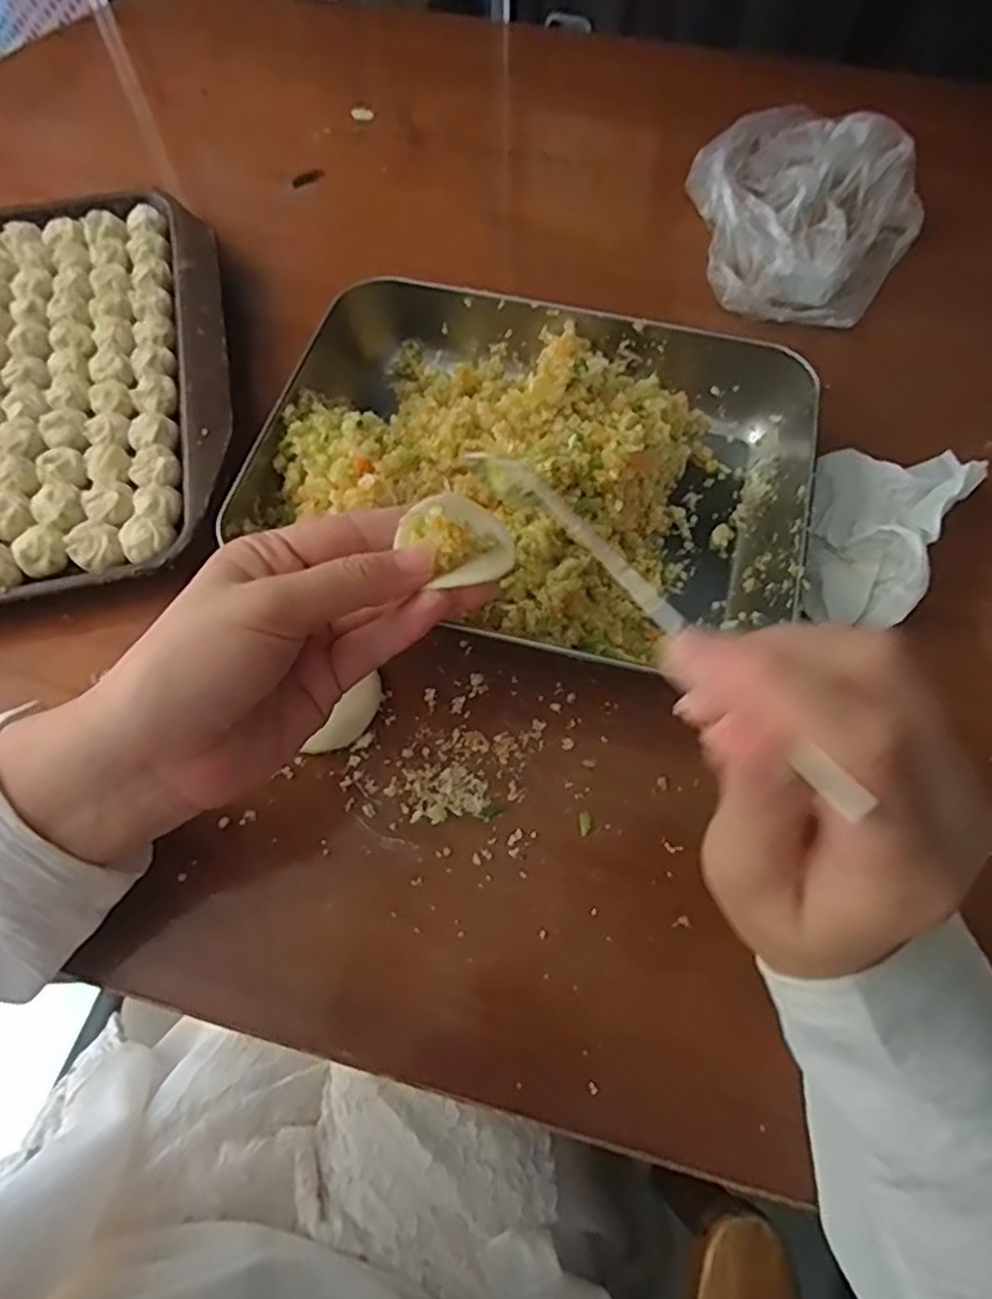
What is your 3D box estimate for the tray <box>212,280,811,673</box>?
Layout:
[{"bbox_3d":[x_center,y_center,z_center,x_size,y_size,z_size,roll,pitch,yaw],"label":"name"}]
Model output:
[{"bbox_3d":[0.024,-0.098,0.359,0.262,0.052,0.211,15,65,5],"label":"tray"}]

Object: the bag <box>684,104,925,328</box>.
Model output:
[{"bbox_3d":[0.179,-0.268,0.434,0.138,0.052,0.158,34,68,14],"label":"bag"}]

